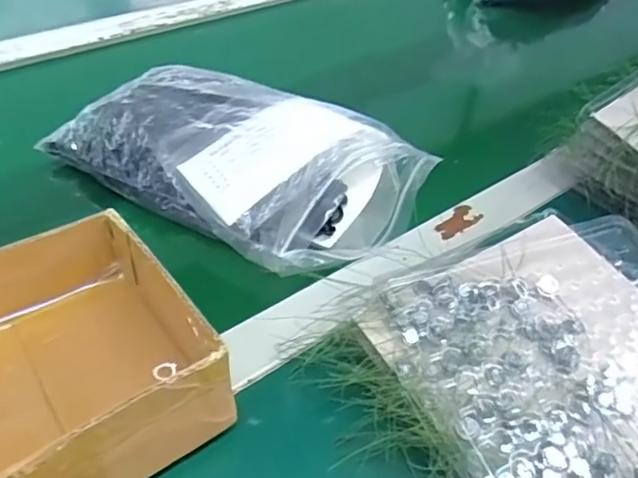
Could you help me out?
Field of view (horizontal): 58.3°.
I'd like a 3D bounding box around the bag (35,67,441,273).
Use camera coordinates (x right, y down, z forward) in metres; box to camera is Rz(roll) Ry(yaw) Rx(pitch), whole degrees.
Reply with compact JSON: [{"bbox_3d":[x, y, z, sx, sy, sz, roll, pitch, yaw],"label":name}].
[{"bbox_3d":[-0.063,-0.074,0.467,0.273,0.059,0.167,28,50,20],"label":"bag"}]

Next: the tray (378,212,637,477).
[{"bbox_3d":[0.162,0.087,0.348,0.214,0.039,0.229,-13,49,-18],"label":"tray"}]

